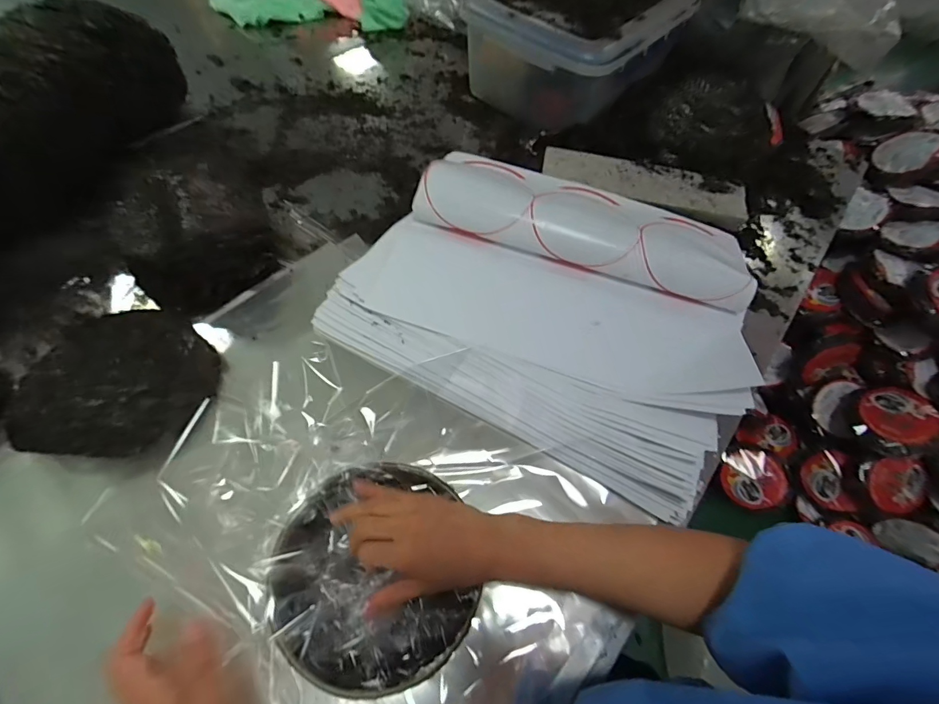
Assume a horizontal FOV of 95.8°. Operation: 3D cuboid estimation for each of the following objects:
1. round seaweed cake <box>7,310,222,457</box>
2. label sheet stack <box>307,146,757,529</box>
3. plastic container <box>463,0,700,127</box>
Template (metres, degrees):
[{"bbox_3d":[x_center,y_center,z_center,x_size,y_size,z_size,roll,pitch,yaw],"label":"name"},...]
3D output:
[{"bbox_3d":[-0.398,0.029,0.480,0.201,0.026,0.173,6,60,-2],"label":"round seaweed cake"},{"bbox_3d":[0.131,-0.098,0.585,0.509,0.050,0.453,27,62,10],"label":"label sheet stack"},{"bbox_3d":[0.218,-0.629,0.837,0.296,0.140,0.446,35,64,14],"label":"plastic container"}]

